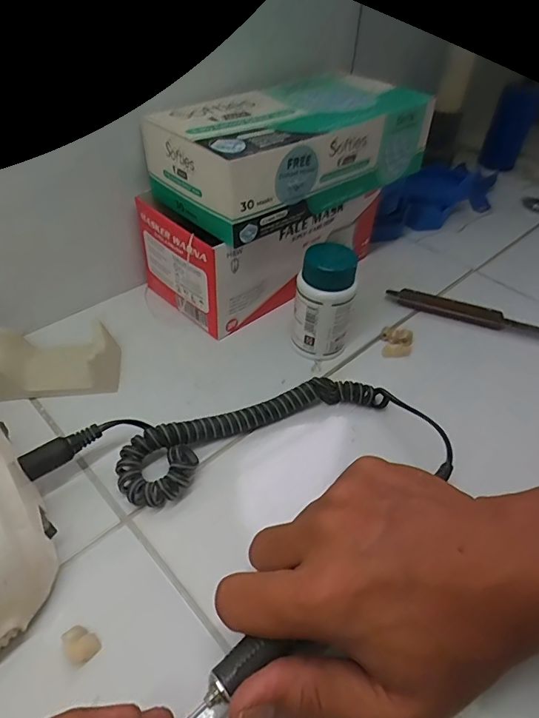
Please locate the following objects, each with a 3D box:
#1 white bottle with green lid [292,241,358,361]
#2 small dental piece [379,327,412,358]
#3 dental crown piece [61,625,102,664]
[{"bbox_3d":[0.041,-0.043,0.358,0.041,0.081,0.033,19,45,14],"label":"white bottle with green lid"},{"bbox_3d":[0.104,-0.014,0.390,0.026,0.015,0.025,12,44,7],"label":"small dental piece"},{"bbox_3d":[-0.090,0.136,0.227,0.014,0.010,0.017,-27,52,-30],"label":"dental crown piece"}]

